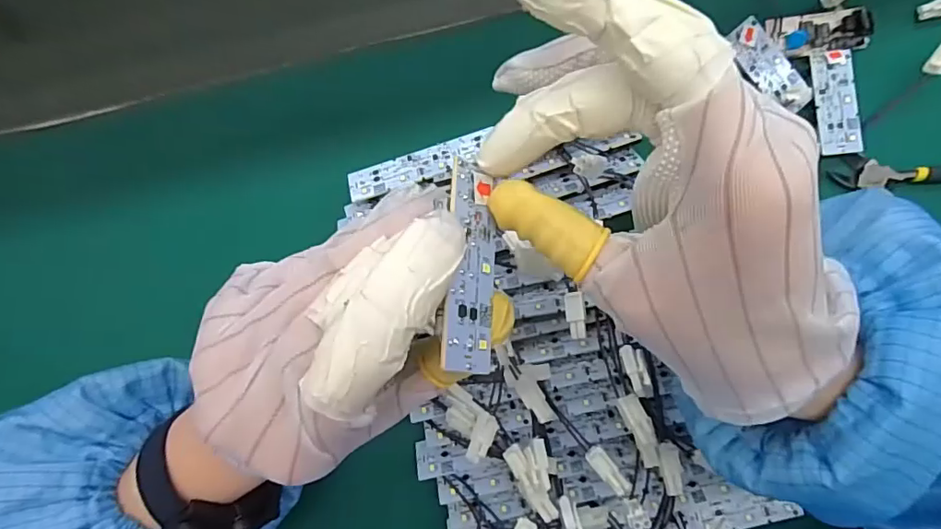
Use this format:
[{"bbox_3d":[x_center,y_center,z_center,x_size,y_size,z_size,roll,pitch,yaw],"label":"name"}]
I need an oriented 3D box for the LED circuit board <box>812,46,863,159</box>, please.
[{"bbox_3d":[0.226,-0.100,0.328,0.023,0.004,0.063,-8,88,11],"label":"LED circuit board"}]

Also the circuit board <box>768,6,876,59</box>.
[{"bbox_3d":[0.217,-0.144,0.329,0.063,0.005,0.026,-9,85,2],"label":"circuit board"}]

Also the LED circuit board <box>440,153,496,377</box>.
[{"bbox_3d":[0.001,0.001,0.162,0.004,0.024,0.062,-6,74,35],"label":"LED circuit board"}]

